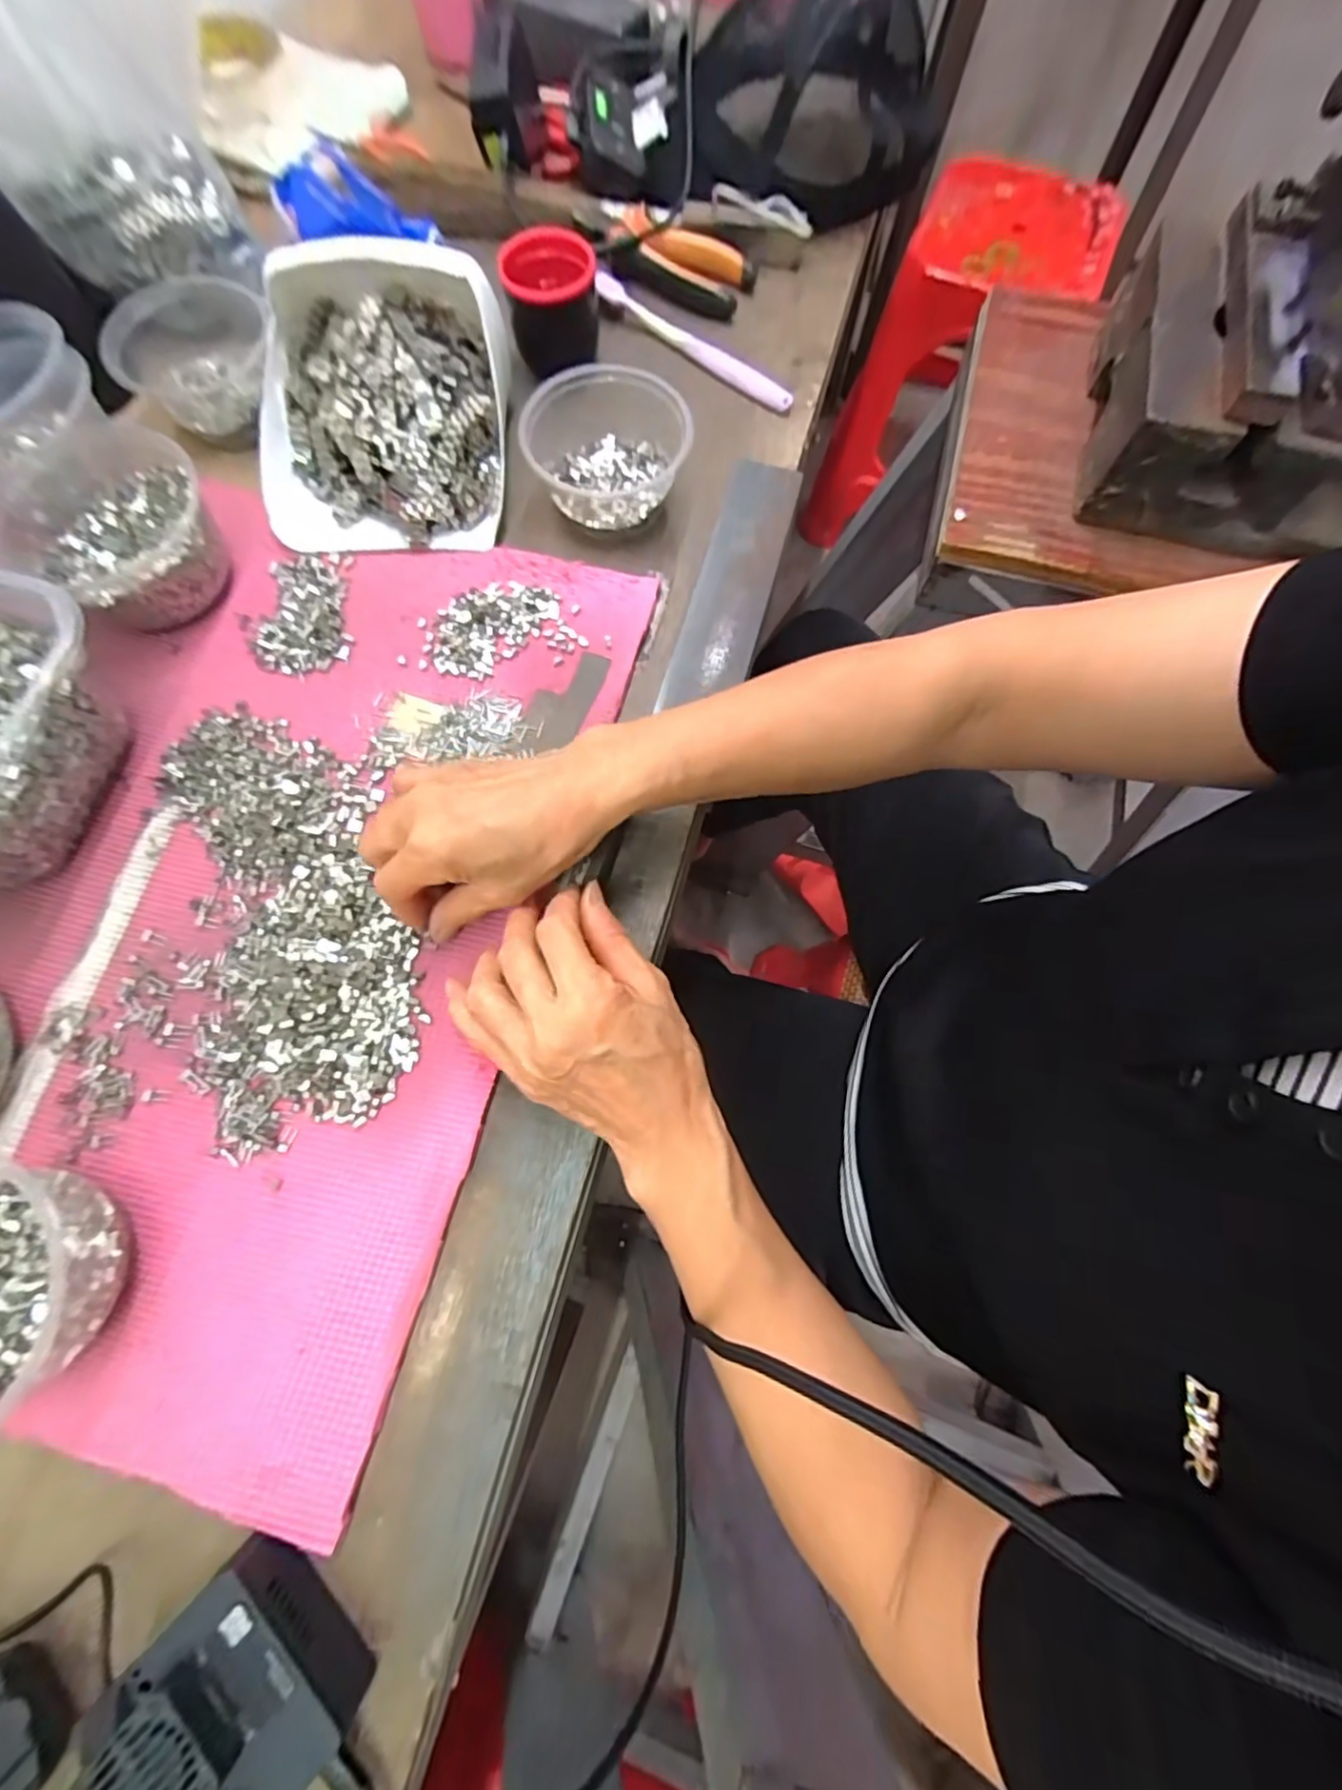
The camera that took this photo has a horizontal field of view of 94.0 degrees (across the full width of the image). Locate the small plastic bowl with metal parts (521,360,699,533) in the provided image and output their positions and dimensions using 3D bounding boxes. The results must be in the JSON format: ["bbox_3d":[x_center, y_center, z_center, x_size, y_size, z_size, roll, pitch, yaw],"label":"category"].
[{"bbox_3d":[-0.041,-0.293,0.415,0.105,0.050,0.085,-9,75,-4],"label":"small plastic bowl with metal parts"}]

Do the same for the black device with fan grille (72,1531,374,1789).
[{"bbox_3d":[-0.172,0.317,0.243,0.070,0.042,0.076,-43,80,-12],"label":"black device with fan grille"}]

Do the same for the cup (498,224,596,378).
[{"bbox_3d":[-0.084,-0.422,0.449,0.065,0.058,0.066,0,74,-2],"label":"cup"}]

